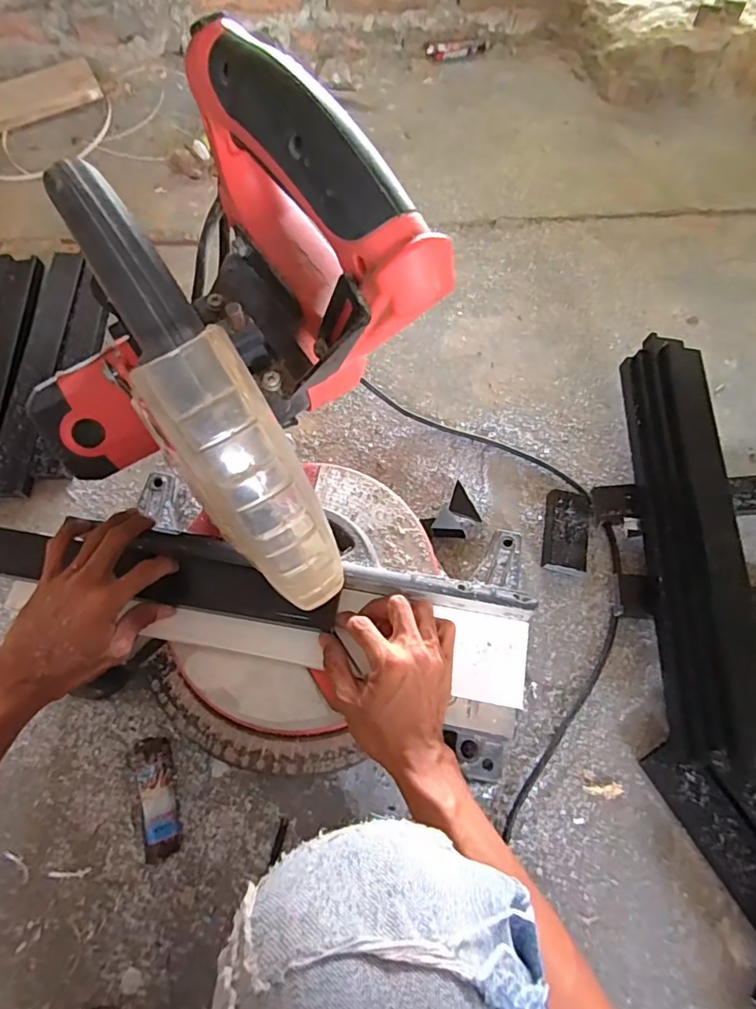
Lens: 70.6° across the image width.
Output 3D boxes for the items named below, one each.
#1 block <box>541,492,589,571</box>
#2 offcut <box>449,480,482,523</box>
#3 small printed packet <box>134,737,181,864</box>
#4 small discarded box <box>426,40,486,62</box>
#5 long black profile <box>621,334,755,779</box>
[{"bbox_3d":[0.222,0.030,0.620,0.052,0.021,0.093,9,68,4],"label":"block"},{"bbox_3d":[0.098,0.002,0.631,0.026,0.013,0.051,-26,79,-3],"label":"offcut"},{"bbox_3d":[-0.215,0.286,0.521,0.034,0.015,0.107,-14,69,-5],"label":"small printed packet"},{"bbox_3d":[0.145,-0.834,0.981,0.107,0.015,0.037,-5,68,-2],"label":"small discarded box"},{"bbox_3d":[0.331,0.024,0.567,0.074,0.059,0.460,3,67,2],"label":"long black profile"}]

